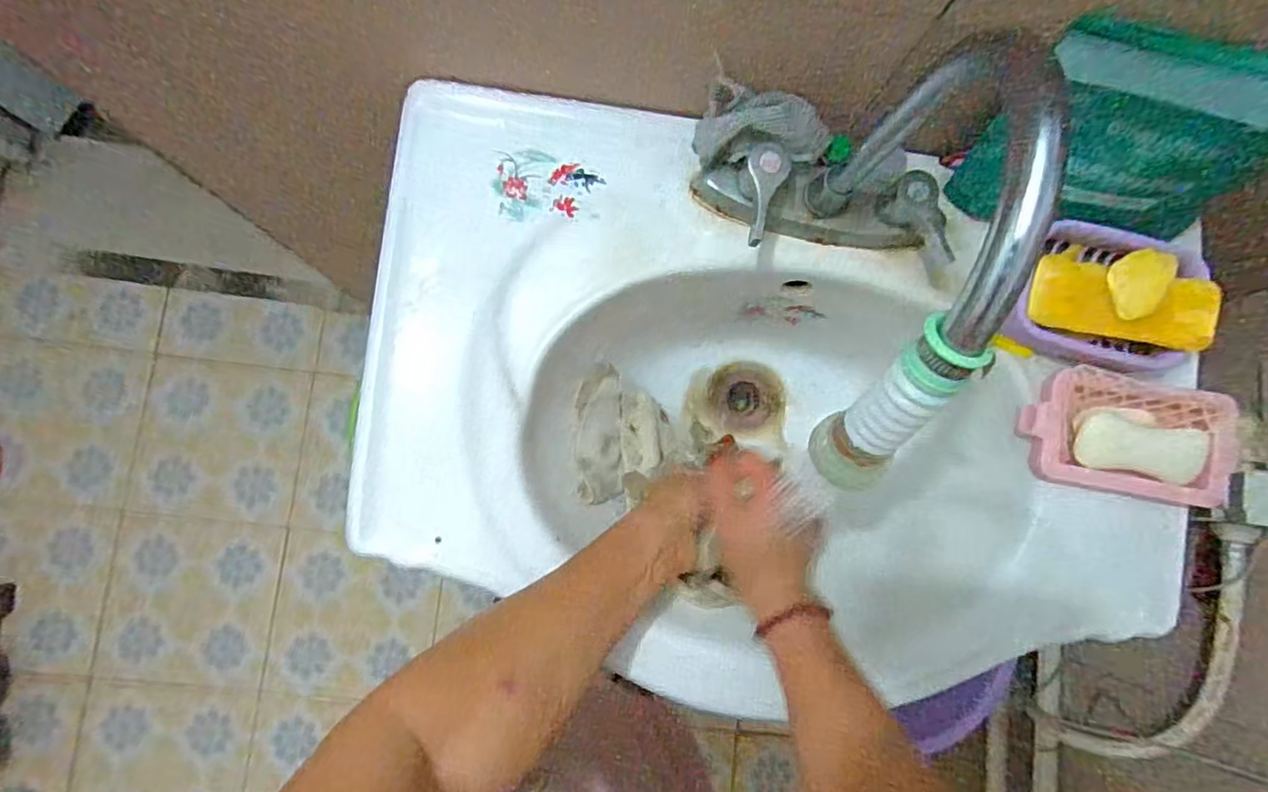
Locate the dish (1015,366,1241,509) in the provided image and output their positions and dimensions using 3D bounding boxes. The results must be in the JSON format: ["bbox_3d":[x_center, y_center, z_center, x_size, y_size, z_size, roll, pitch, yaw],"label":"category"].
[{"bbox_3d":[0.363,0.030,0.445,0.142,0.035,0.085,12,92,6],"label":"dish"}]

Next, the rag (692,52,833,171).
[{"bbox_3d":[0.085,-0.185,0.398,0.084,0.036,0.055,-2,83,-5],"label":"rag"}]

